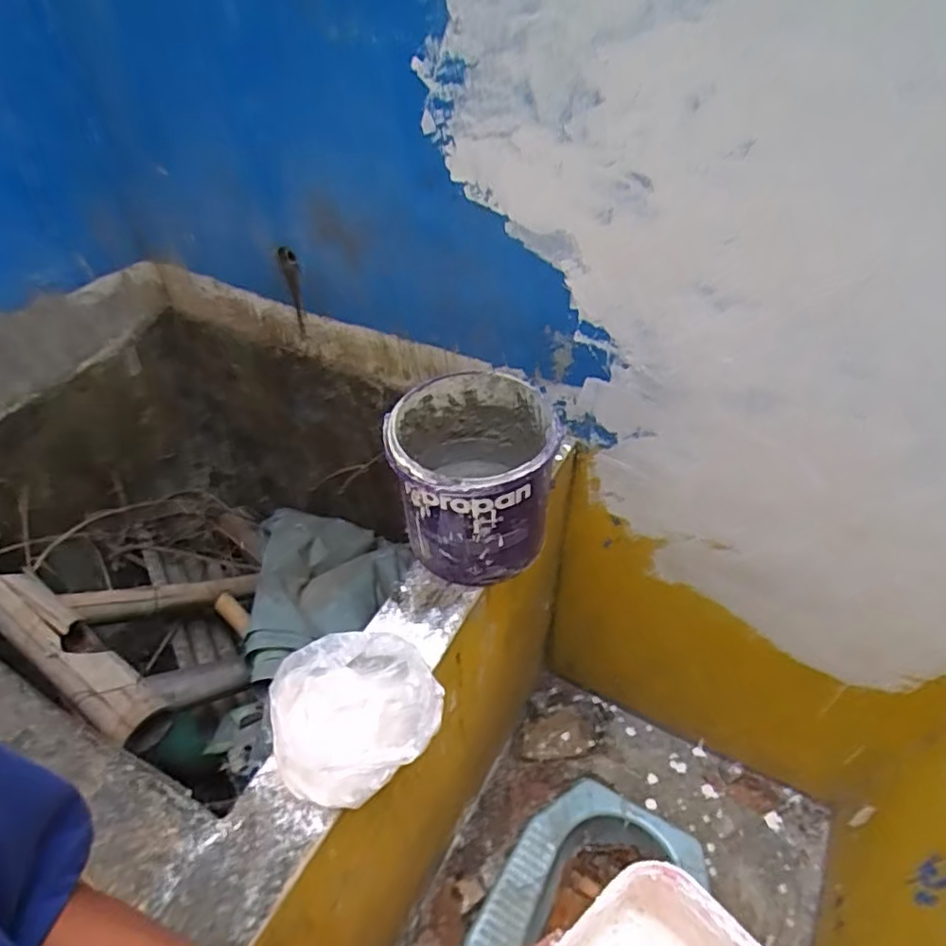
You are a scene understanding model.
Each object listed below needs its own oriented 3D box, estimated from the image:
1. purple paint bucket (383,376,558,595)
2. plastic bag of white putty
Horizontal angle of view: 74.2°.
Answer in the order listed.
[{"bbox_3d":[0.001,0.004,0.731,0.175,0.174,0.177,0,47,0],"label":"purple paint bucket"},{"bbox_3d":[-0.108,0.230,0.597,0.148,0.065,0.142,-11,48,-10],"label":"plastic bag of white putty"}]

